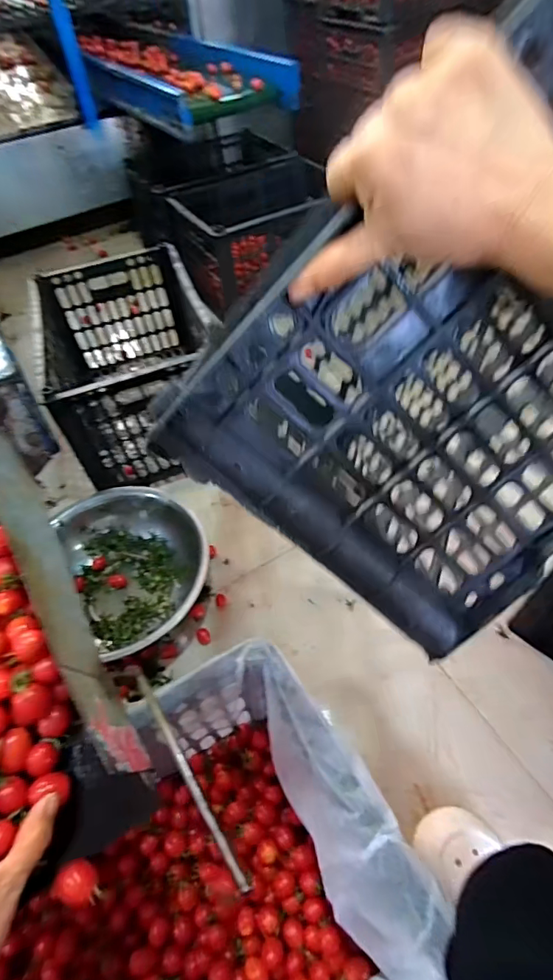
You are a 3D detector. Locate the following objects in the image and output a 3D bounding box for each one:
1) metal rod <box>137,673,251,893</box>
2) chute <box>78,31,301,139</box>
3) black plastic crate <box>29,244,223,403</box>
[{"bbox_3d":[-0.066,0.193,0.342,0.008,0.008,0.184,-31,35,-19],"label":"metal rod"},{"bbox_3d":[-0.317,-1.215,1.430,0.367,0.123,0.812,-29,54,-17],"label":"chute"},{"bbox_3d":[-0.323,-0.298,1.092,0.325,0.258,0.452,-17,52,-9],"label":"black plastic crate"}]

